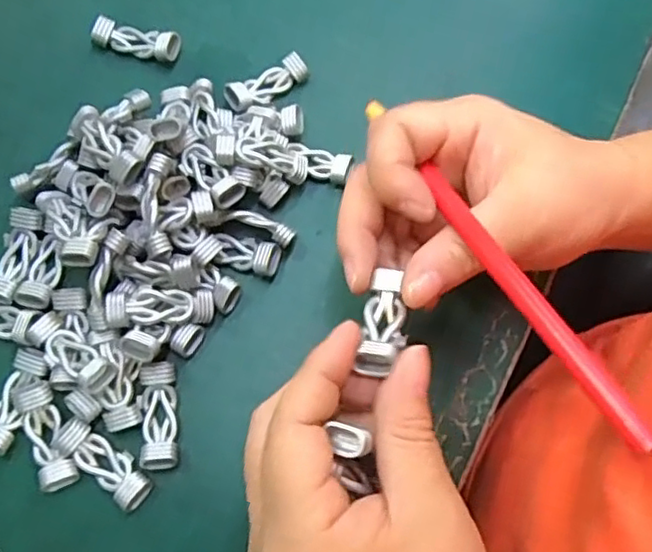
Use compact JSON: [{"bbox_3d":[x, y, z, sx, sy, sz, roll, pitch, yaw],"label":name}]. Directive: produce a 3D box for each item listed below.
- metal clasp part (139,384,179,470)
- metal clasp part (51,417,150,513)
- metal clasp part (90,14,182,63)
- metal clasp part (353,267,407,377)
[{"bbox_3d":[-0.072,0.065,0.274,0.015,0.008,0.035,-7,73,-4],"label":"metal clasp part"},{"bbox_3d":[-0.095,0.079,0.269,0.046,0.006,0.016,35,75,9],"label":"metal clasp part"},{"bbox_3d":[-0.099,-0.124,0.331,0.046,0.010,0.015,15,73,3],"label":"metal clasp part"},{"bbox_3d":[0.021,0.017,0.226,0.015,0.010,0.041,14,46,2],"label":"metal clasp part"}]

